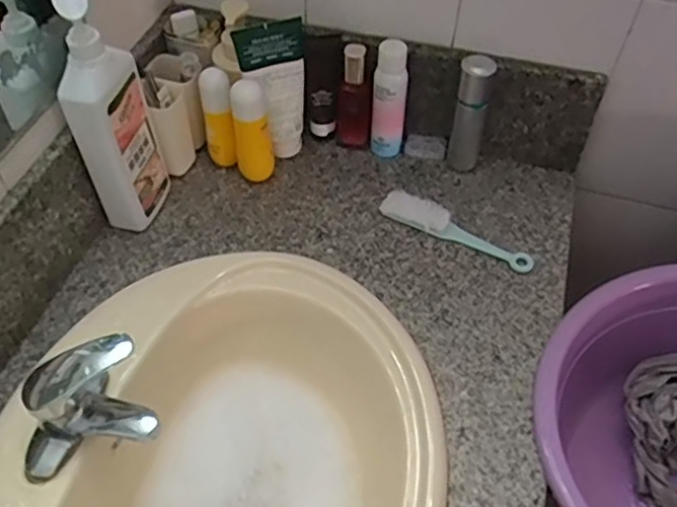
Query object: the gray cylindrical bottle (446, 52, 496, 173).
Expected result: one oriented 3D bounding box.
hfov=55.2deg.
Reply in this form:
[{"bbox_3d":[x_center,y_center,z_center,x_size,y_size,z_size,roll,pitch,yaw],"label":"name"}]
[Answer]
[{"bbox_3d":[0.177,-0.187,0.869,0.042,0.163,0.047,10,53,6],"label":"gray cylindrical bottle"}]

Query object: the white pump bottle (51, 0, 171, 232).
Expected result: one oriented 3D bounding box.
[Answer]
[{"bbox_3d":[-0.262,-0.158,0.759,0.052,0.304,0.096,12,53,8],"label":"white pump bottle"}]

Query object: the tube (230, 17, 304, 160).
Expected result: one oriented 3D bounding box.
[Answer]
[{"bbox_3d":[-0.088,-0.211,0.874,0.084,0.193,0.059,-5,52,-5],"label":"tube"}]

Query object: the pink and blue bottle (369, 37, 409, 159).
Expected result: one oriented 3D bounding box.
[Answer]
[{"bbox_3d":[0.068,-0.206,0.881,0.048,0.171,0.036,7,52,5],"label":"pink and blue bottle"}]

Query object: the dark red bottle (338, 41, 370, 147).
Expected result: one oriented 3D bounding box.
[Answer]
[{"bbox_3d":[0.021,-0.211,0.891,0.040,0.160,0.030,3,52,1],"label":"dark red bottle"}]

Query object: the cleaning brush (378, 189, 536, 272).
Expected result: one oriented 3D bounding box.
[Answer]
[{"bbox_3d":[0.150,-0.031,0.834,0.208,0.021,0.046,30,57,20],"label":"cleaning brush"}]

